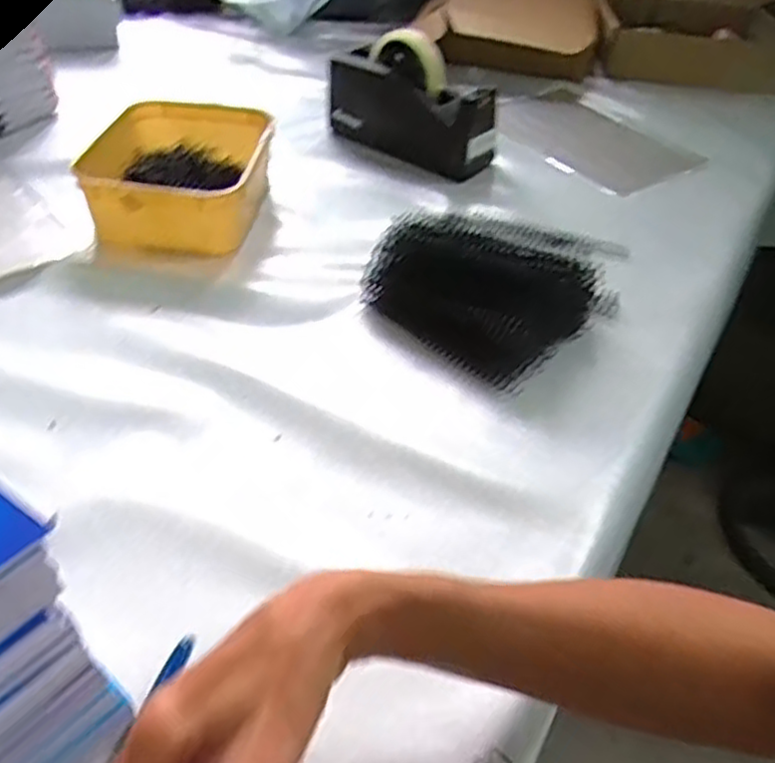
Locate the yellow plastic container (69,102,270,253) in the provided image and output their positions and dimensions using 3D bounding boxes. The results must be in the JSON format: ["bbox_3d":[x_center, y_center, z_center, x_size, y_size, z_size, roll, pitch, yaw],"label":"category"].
[{"bbox_3d":[-0.203,-0.203,0.710,0.159,0.064,0.196,4,41,-1],"label":"yellow plastic container"}]

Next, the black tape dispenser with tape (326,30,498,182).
[{"bbox_3d":[0.025,-0.315,0.818,0.201,0.114,0.053,26,45,23],"label":"black tape dispenser with tape"}]

